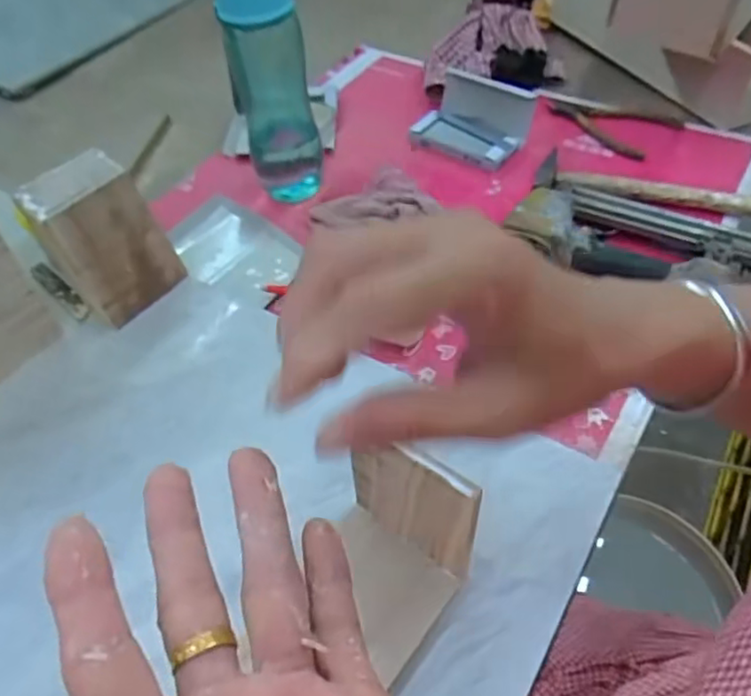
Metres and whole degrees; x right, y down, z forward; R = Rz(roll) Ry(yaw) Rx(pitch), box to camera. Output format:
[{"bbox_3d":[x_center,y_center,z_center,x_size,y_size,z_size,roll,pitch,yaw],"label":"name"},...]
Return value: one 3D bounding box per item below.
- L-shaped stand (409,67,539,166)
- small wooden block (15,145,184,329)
[{"bbox_3d":[0.114,-0.272,0.755,0.128,0.053,0.095,23,55,23],"label":"L-shaped stand"},{"bbox_3d":[-0.244,-0.095,0.574,0.093,0.108,0.095,32,58,28],"label":"small wooden block"}]

